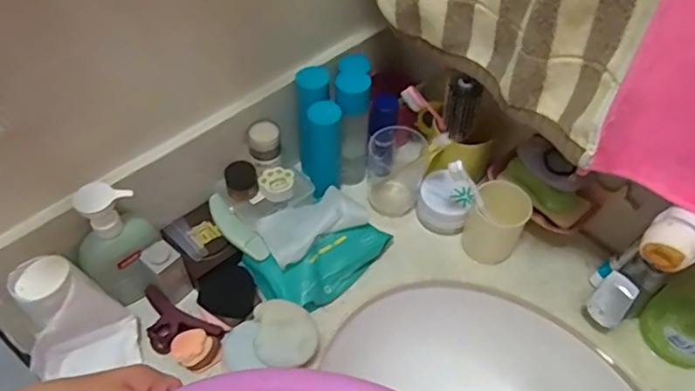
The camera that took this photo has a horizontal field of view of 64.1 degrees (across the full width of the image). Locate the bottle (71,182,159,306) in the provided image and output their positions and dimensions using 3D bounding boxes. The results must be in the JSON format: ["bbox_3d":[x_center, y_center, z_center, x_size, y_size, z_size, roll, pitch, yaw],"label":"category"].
[{"bbox_3d":[-0.244,0.052,0.598,0.084,0.153,0.051,-28,59,-21],"label":"bottle"}]

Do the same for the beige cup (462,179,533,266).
[{"bbox_3d":[0.178,0.035,0.672,0.062,0.092,0.055,31,58,20],"label":"beige cup"}]

